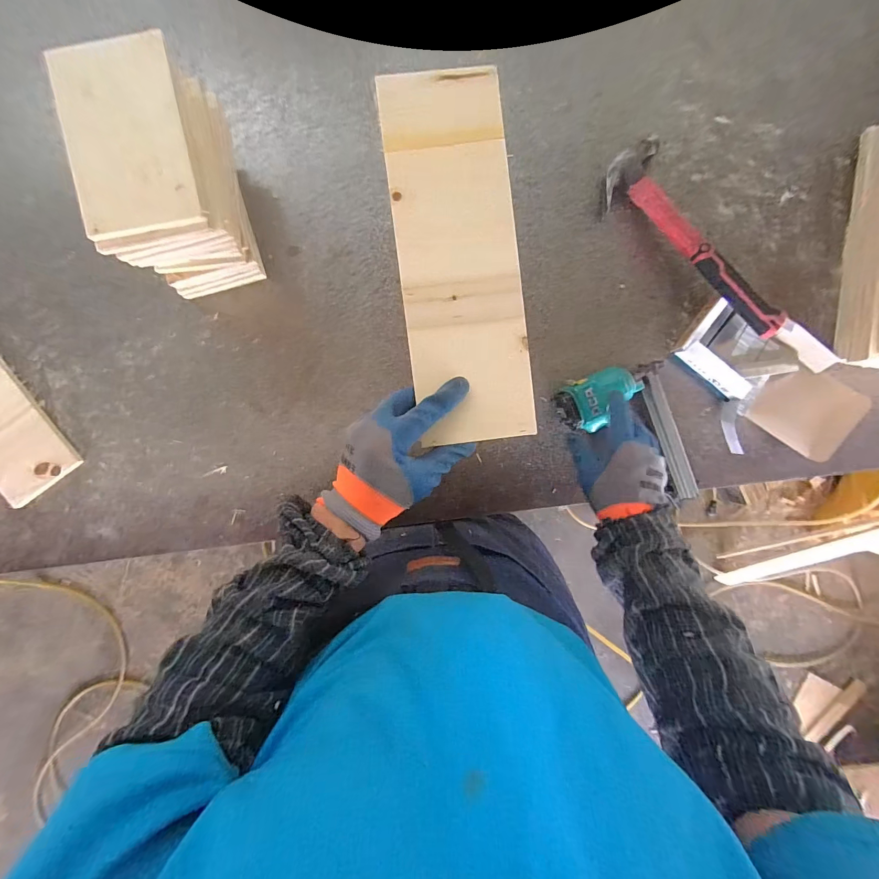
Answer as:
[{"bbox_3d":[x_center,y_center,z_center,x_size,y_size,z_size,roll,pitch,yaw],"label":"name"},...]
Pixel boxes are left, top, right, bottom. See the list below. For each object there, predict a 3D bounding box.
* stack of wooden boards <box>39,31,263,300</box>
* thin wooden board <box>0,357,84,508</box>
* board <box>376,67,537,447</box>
[{"bbox_3d":[-0.313,-0.301,0.466,0.128,0.171,0.196,-12,95,-2],"label":"stack of wooden boards"},{"bbox_3d":[-0.605,-0.008,0.539,0.112,0.015,0.177,-34,92,0],"label":"thin wooden board"},{"bbox_3d":[0.019,-0.172,0.372,0.114,0.010,0.345,-8,92,-1],"label":"board"}]

